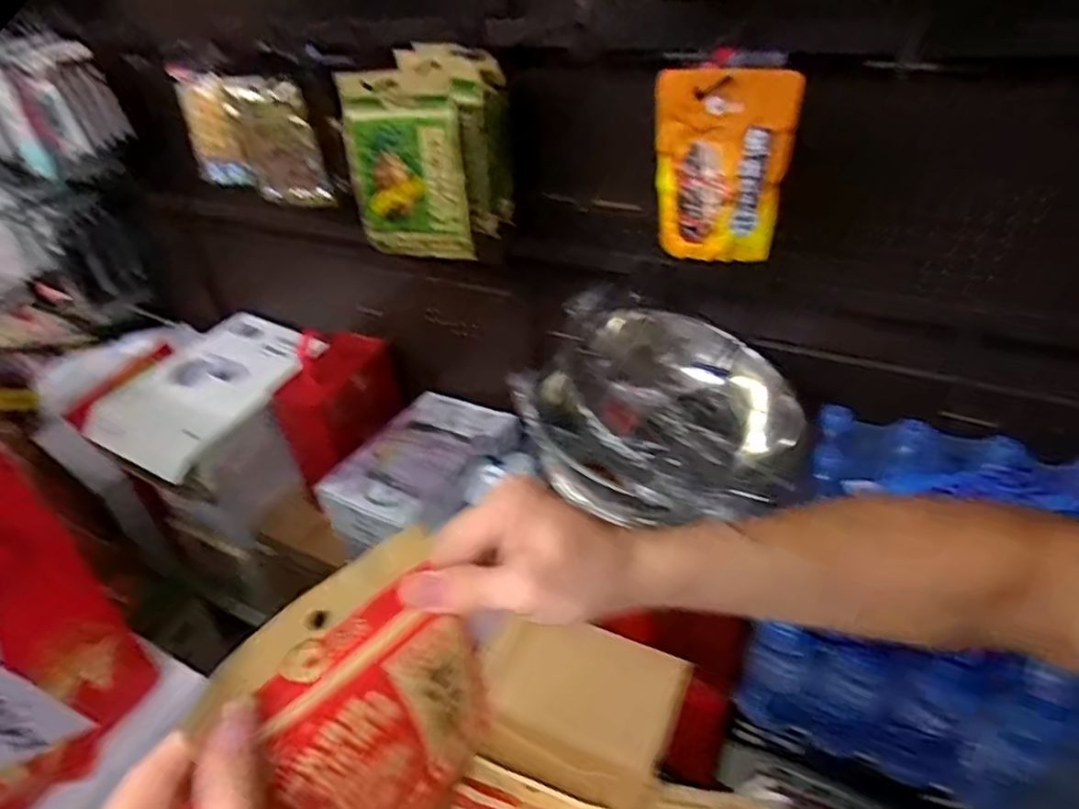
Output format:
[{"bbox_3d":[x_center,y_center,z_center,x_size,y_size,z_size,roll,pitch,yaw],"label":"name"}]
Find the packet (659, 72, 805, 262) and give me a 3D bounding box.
[{"bbox_3d":[0.206,-0.268,0.757,0.141,0.194,0.056,3,38,11],"label":"packet"}]

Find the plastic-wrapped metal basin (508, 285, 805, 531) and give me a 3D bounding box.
[{"bbox_3d":[0.186,0.000,0.980,0.395,0.172,0.376,-4,37,3],"label":"plastic-wrapped metal basin"}]

